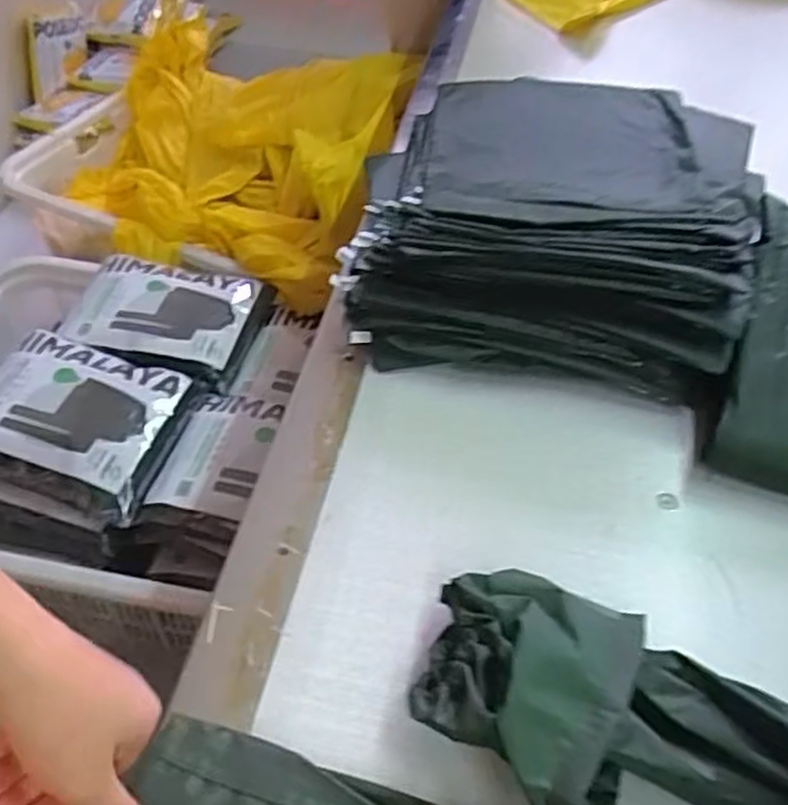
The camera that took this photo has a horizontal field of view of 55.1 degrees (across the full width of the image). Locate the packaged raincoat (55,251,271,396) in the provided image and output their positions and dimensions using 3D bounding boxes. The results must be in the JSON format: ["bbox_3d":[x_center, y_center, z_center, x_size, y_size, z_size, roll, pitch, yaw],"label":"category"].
[{"bbox_3d":[-0.367,-0.143,1.200,0.286,0.028,0.237,9,47,5],"label":"packaged raincoat"}]

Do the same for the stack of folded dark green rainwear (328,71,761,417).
[{"bbox_3d":[0.157,-0.197,0.716,0.369,0.091,0.444,10,49,4],"label":"stack of folded dark green rainwear"}]

